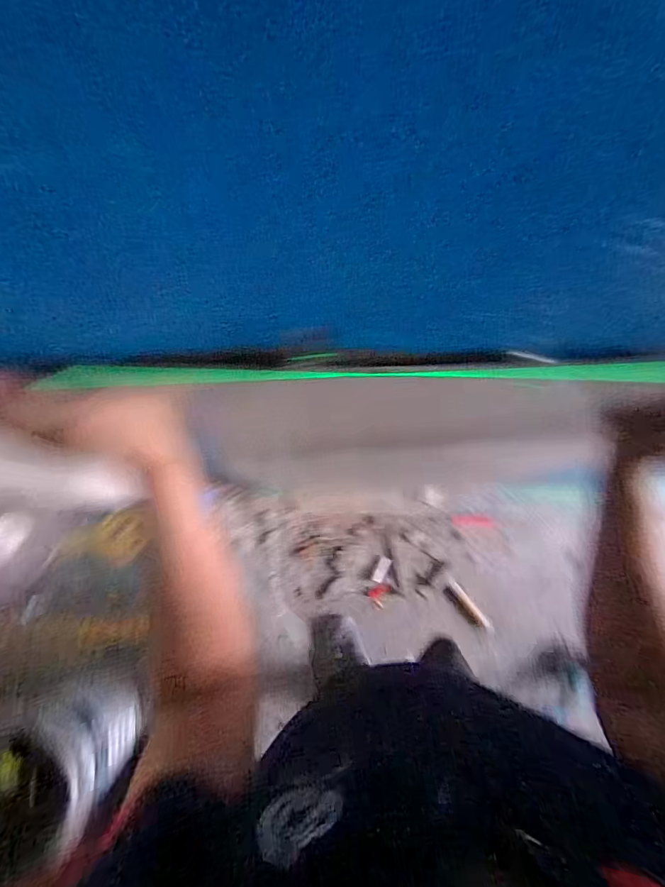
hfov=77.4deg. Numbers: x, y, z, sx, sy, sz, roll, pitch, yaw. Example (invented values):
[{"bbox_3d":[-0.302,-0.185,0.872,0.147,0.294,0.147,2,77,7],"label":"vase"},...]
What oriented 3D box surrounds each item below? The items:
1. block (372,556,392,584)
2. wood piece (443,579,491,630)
[{"bbox_3d":[0.155,0.397,1.301,0.038,0.011,0.082,27,80,4],"label":"block"},{"bbox_3d":[0.412,0.499,1.274,0.048,0.029,0.169,-40,82,-7],"label":"wood piece"}]

